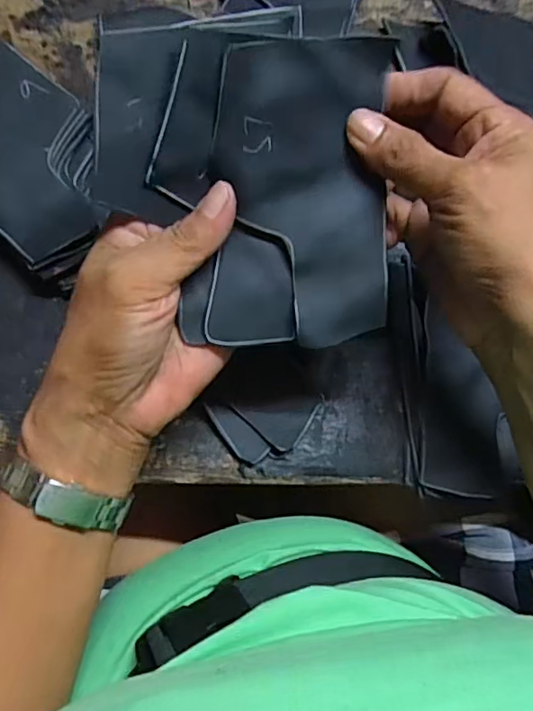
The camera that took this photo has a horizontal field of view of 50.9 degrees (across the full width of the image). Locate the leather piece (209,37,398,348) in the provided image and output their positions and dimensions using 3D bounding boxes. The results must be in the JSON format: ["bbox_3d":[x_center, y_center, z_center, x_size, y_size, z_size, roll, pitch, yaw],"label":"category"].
[{"bbox_3d":[0.016,-0.066,0.233,0.073,0.013,0.120,-2,101,-16],"label":"leather piece"}]

